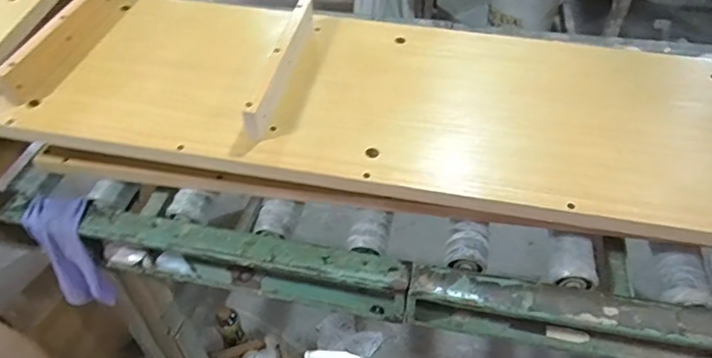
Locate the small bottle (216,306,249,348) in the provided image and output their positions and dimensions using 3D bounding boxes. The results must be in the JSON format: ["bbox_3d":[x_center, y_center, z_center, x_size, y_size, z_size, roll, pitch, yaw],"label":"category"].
[{"bbox_3d":[-0.325,0.385,1.323,0.059,0.135,0.056,-34,55,-25],"label":"small bottle"}]

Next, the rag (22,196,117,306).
[{"bbox_3d":[-0.468,0.130,0.866,0.093,0.213,0.080,-18,27,-14],"label":"rag"}]

